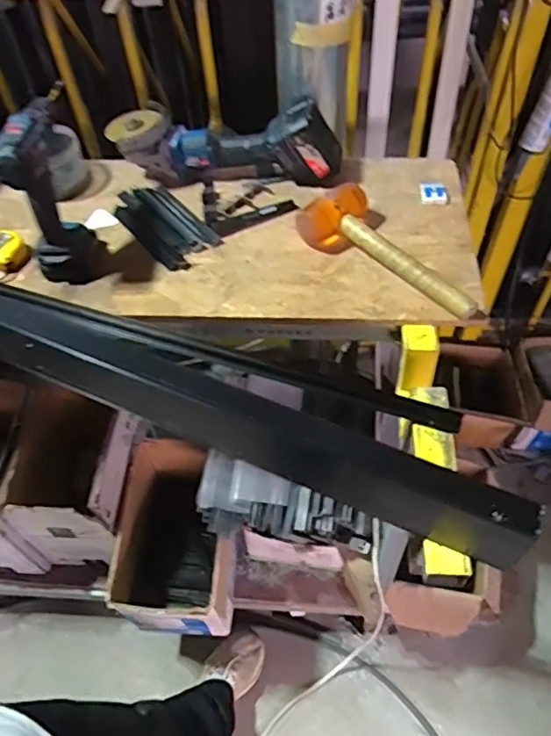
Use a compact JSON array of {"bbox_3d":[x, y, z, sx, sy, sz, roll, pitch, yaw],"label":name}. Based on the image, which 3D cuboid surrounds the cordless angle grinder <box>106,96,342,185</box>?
[{"bbox_3d":[-0.083,-0.371,0.937,0.375,0.111,0.105,1,53,3],"label":"cordless angle grinder"}]

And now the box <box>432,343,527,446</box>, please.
[{"bbox_3d":[0.558,0.080,1.619,0.196,0.180,0.273,-2,53,1],"label":"box"}]

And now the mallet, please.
[{"bbox_3d":[0.170,-0.174,0.813,0.284,0.057,0.110,29,60,22],"label":"mallet"}]

